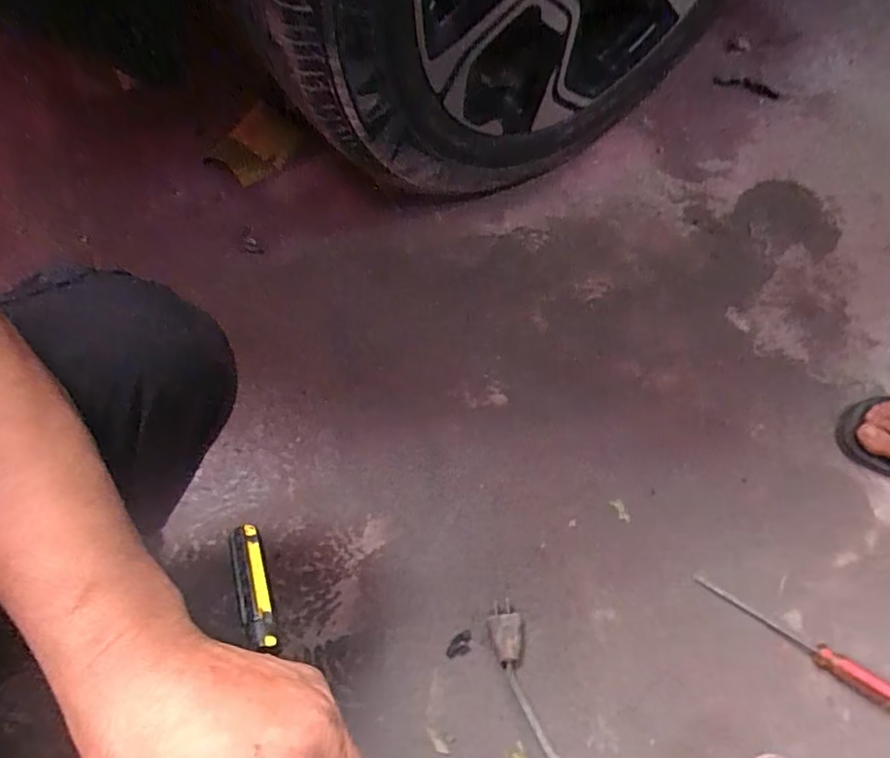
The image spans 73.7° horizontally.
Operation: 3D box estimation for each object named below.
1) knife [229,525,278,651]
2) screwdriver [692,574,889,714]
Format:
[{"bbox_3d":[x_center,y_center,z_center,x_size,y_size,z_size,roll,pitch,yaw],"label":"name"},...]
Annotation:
[{"bbox_3d":[-0.106,0.112,0.324,0.015,0.009,0.075,-18,46,-13],"label":"knife"},{"bbox_3d":[0.369,0.272,0.622,0.224,0.018,0.019,32,64,14],"label":"screwdriver"}]

